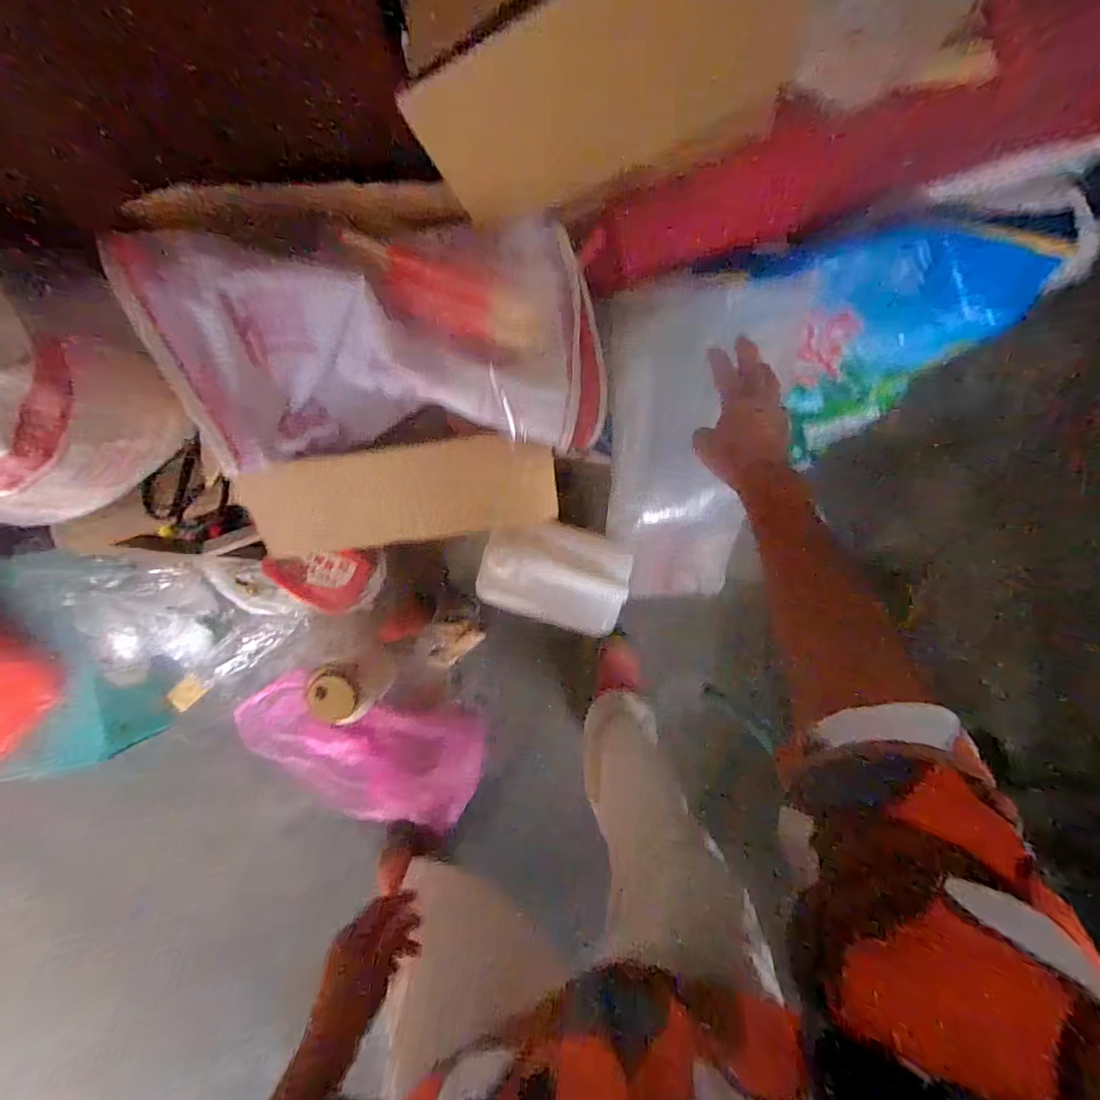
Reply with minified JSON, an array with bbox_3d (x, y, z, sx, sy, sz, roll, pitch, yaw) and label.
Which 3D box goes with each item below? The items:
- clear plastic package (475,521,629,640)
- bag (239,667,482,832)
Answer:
[{"bbox_3d":[0.012,0.043,0.821,0.247,0.049,0.168,15,88,-2],"label":"clear plastic package"},{"bbox_3d":[-0.388,0.426,0.986,0.480,0.056,0.246,17,88,-2],"label":"bag"}]

